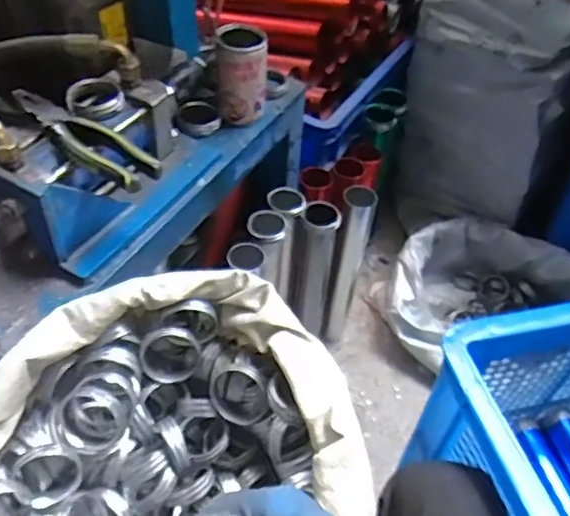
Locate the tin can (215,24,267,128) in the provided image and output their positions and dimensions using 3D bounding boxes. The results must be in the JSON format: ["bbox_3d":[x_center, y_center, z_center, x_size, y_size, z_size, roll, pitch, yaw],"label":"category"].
[{"bbox_3d":[-0.055,-0.229,0.773,0.061,0.112,0.053,-1,48,-6],"label":"tin can"}]

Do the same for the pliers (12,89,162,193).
[{"bbox_3d":[-0.207,-0.123,0.616,0.191,0.024,0.043,31,53,21],"label":"pliers"}]

